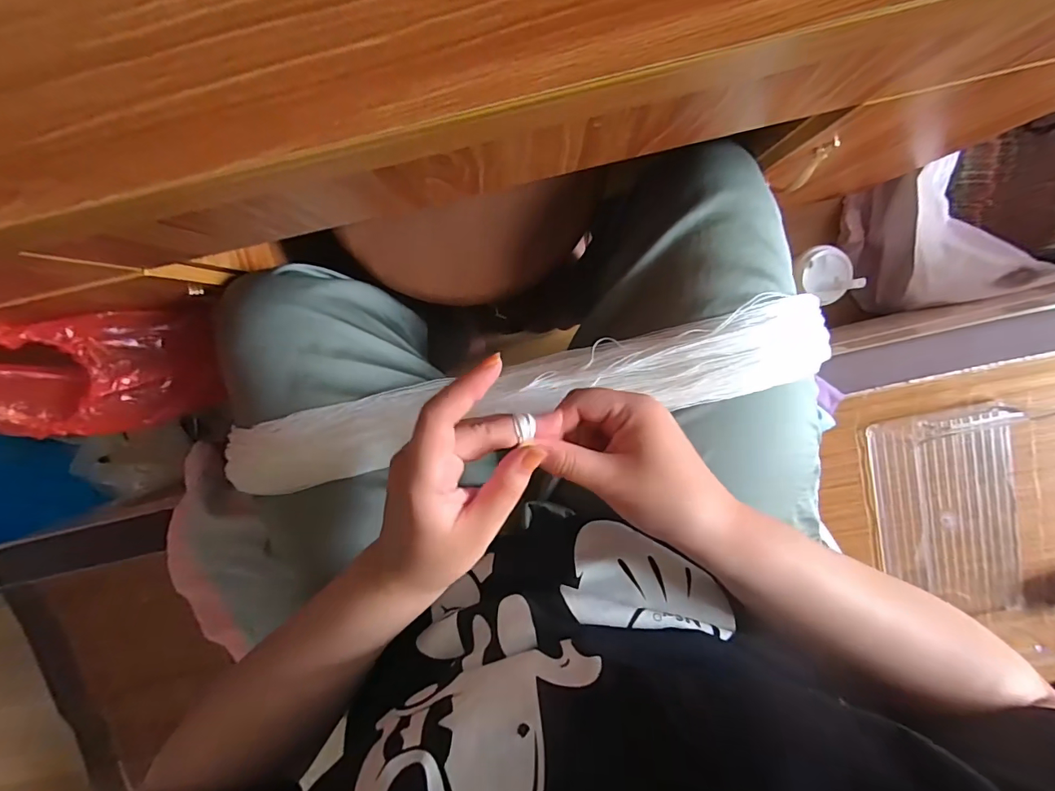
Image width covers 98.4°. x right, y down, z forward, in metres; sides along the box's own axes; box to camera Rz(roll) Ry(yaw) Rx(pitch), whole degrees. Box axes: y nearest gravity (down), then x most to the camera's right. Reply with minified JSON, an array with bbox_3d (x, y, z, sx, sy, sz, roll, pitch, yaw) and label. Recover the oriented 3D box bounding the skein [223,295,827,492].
[{"bbox_3d":[-0.006,0.009,0.360,0.492,0.047,0.068,-13,98,5],"label":"skein"}]

